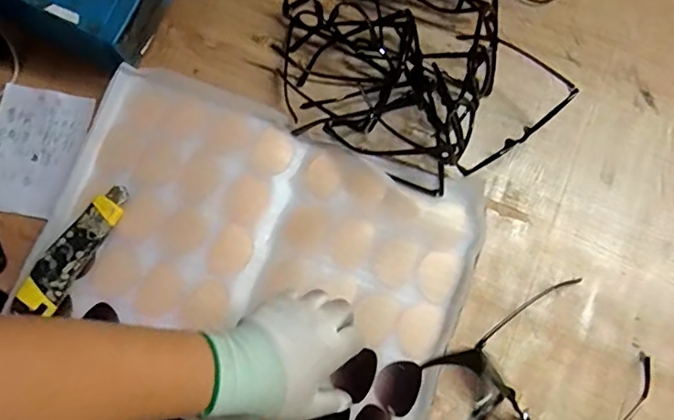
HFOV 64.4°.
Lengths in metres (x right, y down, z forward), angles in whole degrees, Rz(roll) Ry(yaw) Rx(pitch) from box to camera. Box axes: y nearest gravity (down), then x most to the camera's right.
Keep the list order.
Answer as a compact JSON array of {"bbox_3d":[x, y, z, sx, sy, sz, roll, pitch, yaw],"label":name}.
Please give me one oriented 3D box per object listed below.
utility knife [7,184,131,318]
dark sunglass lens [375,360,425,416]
[{"bbox_3d":[-0.260,0.038,0.530,0.037,0.021,0.145,29,79,6],"label":"utility knife"},{"bbox_3d":[0.061,0.168,0.514,0.042,0.004,0.047,43,80,8],"label":"dark sunglass lens"}]

